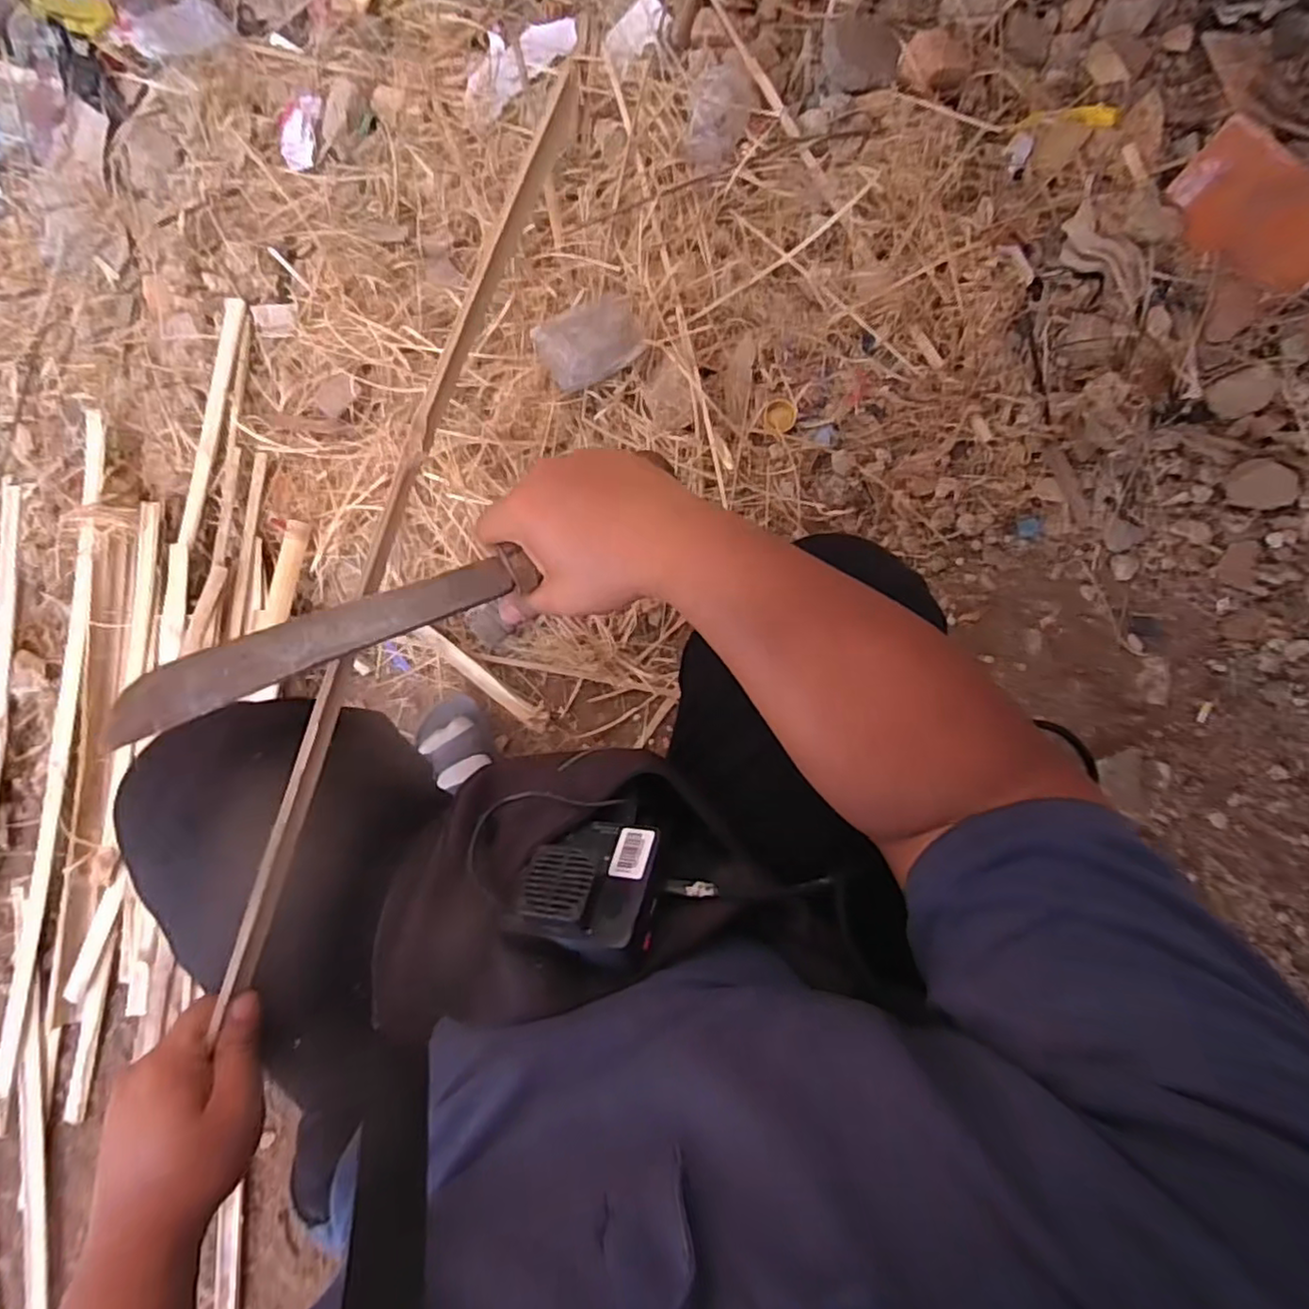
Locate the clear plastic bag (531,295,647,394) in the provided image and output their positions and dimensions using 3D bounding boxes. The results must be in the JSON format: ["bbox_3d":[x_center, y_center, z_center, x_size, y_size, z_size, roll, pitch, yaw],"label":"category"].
[{"bbox_3d":[-0.076,-0.375,0.793,0.122,0.038,0.098,-28,88,-1],"label":"clear plastic bag"}]

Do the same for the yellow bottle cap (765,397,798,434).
[{"bbox_3d":[0.158,-0.297,0.827,0.038,0.010,0.041,0,88,0],"label":"yellow bottle cap"}]

